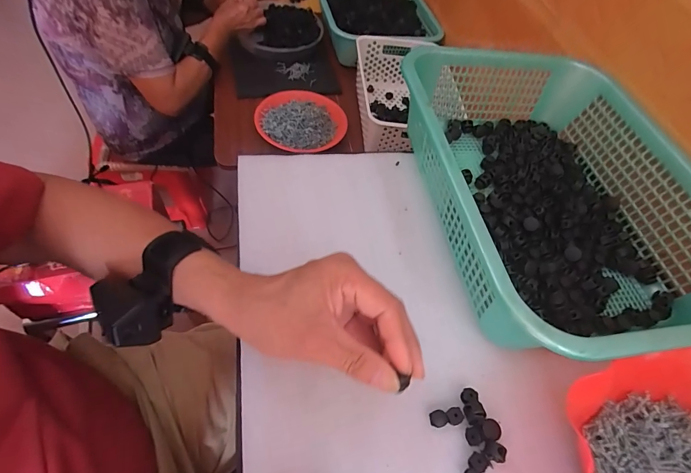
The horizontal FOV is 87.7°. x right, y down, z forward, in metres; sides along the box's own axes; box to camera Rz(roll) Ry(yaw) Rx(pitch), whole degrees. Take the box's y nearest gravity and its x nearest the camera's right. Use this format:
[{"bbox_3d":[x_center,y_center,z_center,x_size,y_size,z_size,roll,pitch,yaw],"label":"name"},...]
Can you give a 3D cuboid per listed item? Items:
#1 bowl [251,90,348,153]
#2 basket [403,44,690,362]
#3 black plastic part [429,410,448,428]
[{"bbox_3d":[-0.096,-0.252,0.786,0.186,0.038,0.185,4,57,-6],"label":"bowl"},{"bbox_3d":[0.231,-0.064,0.397,0.295,0.093,0.386,-9,59,-10],"label":"basket"},{"bbox_3d":[0.079,0.153,0.303,0.014,0.005,0.013,-7,59,-9],"label":"black plastic part"}]

